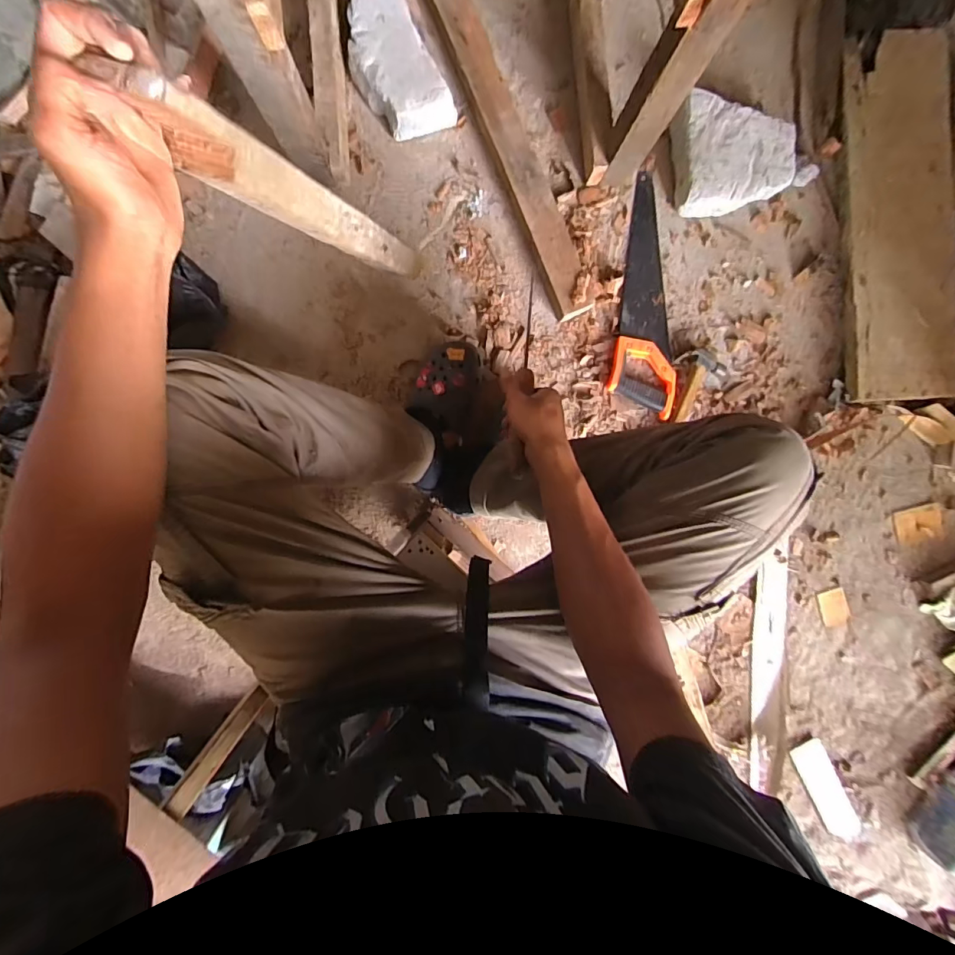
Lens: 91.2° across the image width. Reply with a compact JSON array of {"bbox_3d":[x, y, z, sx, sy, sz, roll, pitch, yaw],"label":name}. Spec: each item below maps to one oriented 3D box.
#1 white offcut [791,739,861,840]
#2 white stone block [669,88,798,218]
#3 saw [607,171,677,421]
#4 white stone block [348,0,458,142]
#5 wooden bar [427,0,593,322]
[{"bbox_3d":[0.673,0.603,0.896,0.061,0.017,0.216,-27,95,-2],"label":"white offcut"},{"bbox_3d":[0.445,-0.561,0.815,0.202,0.060,0.184,-10,92,-4],"label":"white stone block"},{"bbox_3d":[0.314,-0.323,0.824,0.115,0.026,0.403,9,91,-4],"label":"saw"},{"bbox_3d":[-0.137,-0.676,0.769,0.123,0.075,0.212,-31,94,-3],"label":"white stone block"},{"bbox_3d":[-0.011,-0.710,0.784,0.081,0.043,0.927,-25,93,-3],"label":"wooden bar"}]

